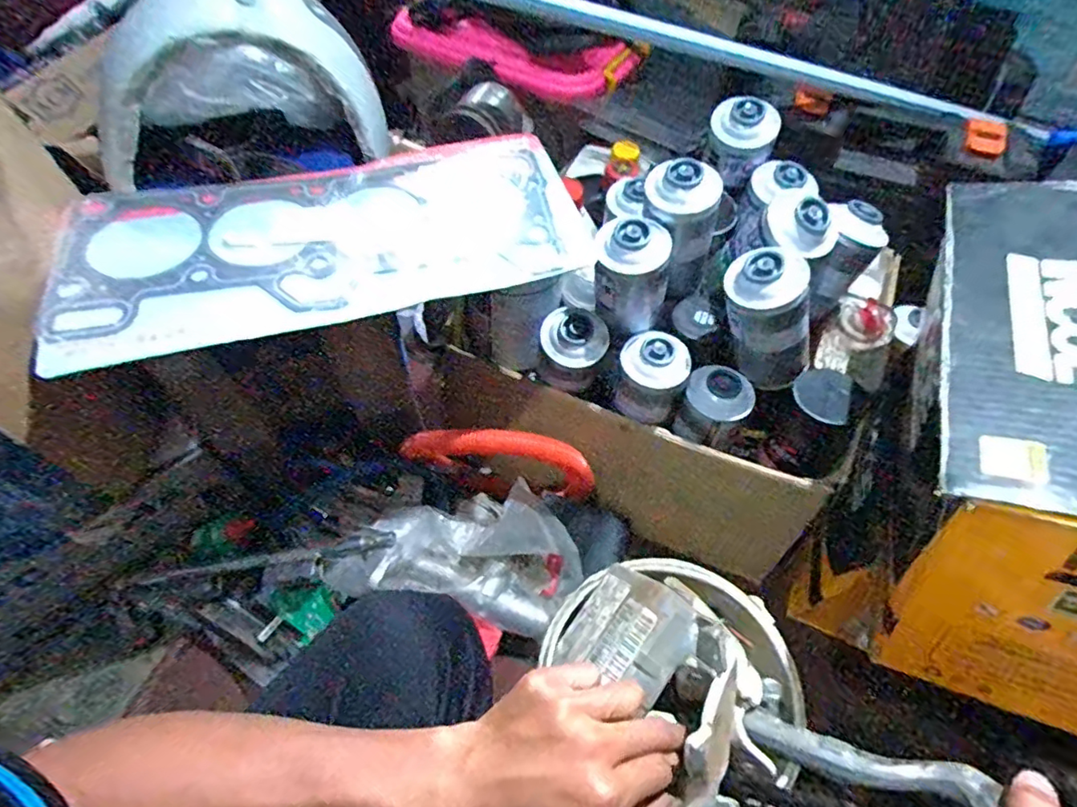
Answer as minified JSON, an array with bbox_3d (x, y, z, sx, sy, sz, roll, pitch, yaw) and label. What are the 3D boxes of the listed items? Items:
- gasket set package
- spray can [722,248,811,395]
[{"bbox_3d":[-0.157,-0.127,0.438,0.378,0.024,0.164,-14,60,-9],"label":"gasket set package"},{"bbox_3d":[0.198,-0.067,0.492,0.064,0.133,0.054,-2,55,26],"label":"spray can"}]

